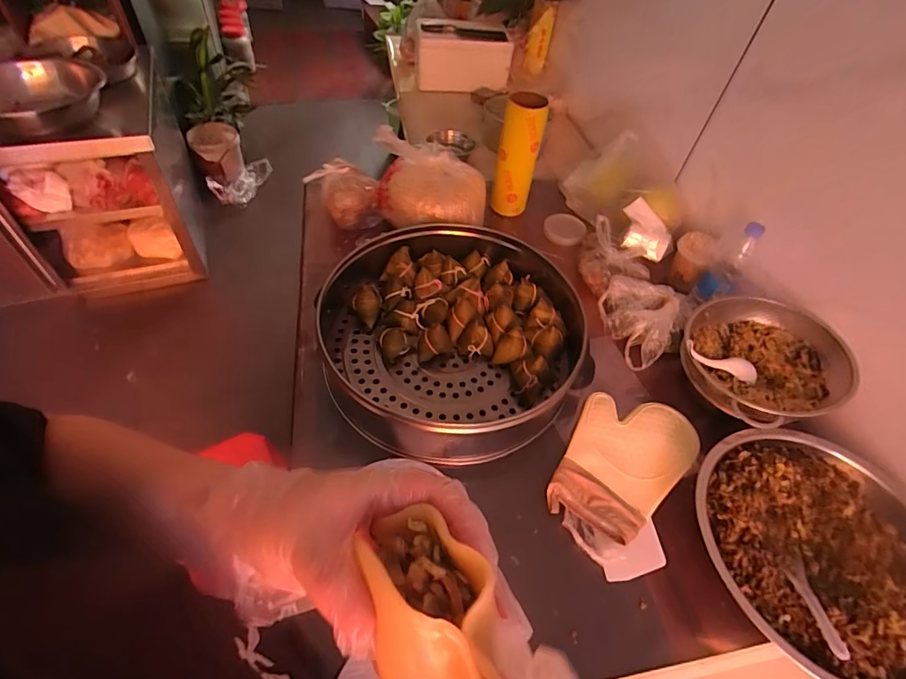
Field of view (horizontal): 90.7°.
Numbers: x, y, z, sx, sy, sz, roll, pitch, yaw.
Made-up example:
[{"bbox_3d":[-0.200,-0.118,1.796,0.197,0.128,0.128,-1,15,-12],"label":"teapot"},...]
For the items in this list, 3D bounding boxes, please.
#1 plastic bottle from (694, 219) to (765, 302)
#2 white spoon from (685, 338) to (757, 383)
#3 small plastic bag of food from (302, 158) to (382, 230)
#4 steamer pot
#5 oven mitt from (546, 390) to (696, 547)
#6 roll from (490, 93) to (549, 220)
[{"bbox_3d":[0.553,-0.147,0.896,0.065,0.180,0.051,34,55,20],"label":"plastic bottle"},{"bbox_3d":[0.466,0.040,0.774,0.164,0.024,0.045,17,49,-15],"label":"white spoon"},{"bbox_3d":[-0.251,-0.323,1.035,0.155,0.134,0.112,-6,52,-11],"label":"small plastic bag of food"},{"bbox_3d":[0.012,-0.020,0.833,0.480,0.126,0.453,3,50,-4],"label":"steamer pot"},{"bbox_3d":[0.288,0.192,0.729,0.187,0.031,0.270,26,54,16],"label":"oven mitt"},{"bbox_3d":[0.158,-0.444,1.076,0.097,0.257,0.107,13,50,4],"label":"roll"}]

